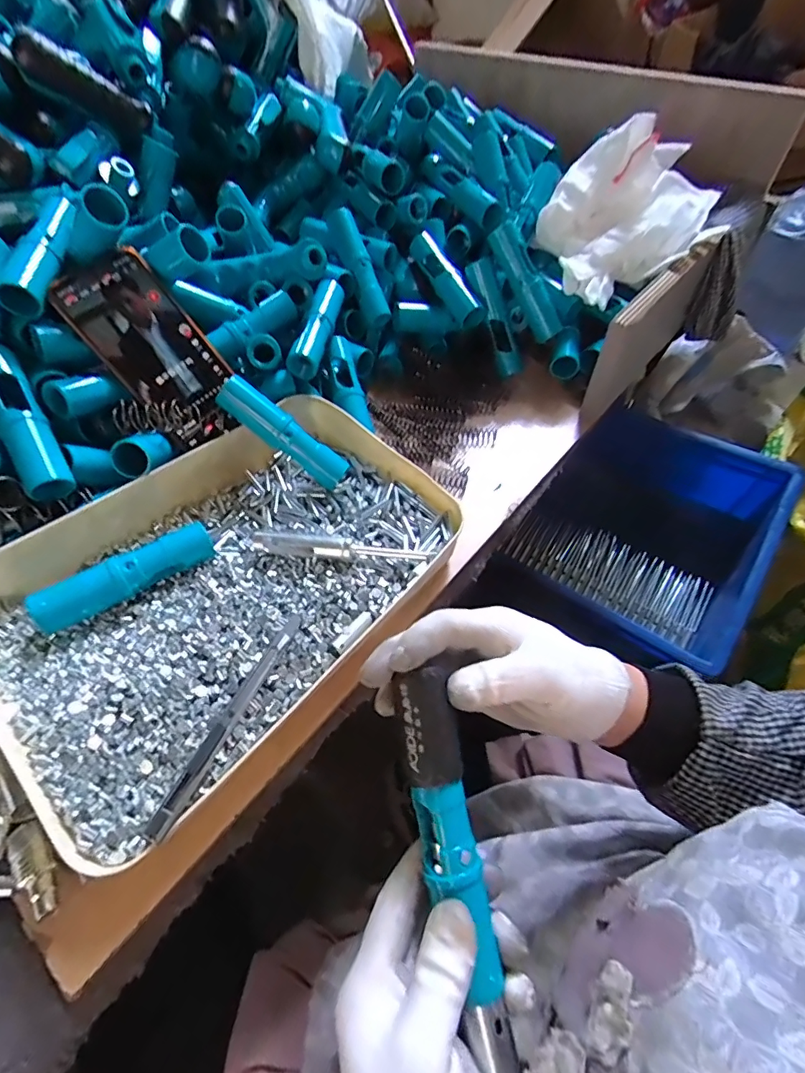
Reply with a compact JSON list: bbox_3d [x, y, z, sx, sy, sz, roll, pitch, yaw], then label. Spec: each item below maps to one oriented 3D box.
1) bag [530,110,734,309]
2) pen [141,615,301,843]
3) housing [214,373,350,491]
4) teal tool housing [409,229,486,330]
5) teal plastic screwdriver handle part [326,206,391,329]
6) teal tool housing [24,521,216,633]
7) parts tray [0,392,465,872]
[{"bbox_3d":[0.241,-0.343,0.501,0.185,0.102,0.140,-17,55,-11],"label":"bag"},{"bbox_3d":[-0.102,0.105,0.287,0.014,0.015,0.142,20,56,16],"label":"pen"},{"bbox_3d":[-0.101,-0.088,0.408,0.118,0.022,0.023,38,56,-14],"label":"housing"},{"bbox_3d":[0.045,-0.283,0.523,0.023,0.029,0.127,-25,75,-17],"label":"teal tool housing"},{"bbox_3d":[-0.045,-0.286,0.506,0.024,0.019,0.126,-24,94,-16],"label":"teal plastic screwdriver handle part"},{"bbox_3d":[-0.195,0.026,0.339,0.118,0.025,0.023,-33,59,-21],"label":"teal tool housing"},{"bbox_3d":[-0.129,0.020,0.357,0.239,0.051,0.332,34,61,24],"label":"parts tray"}]

